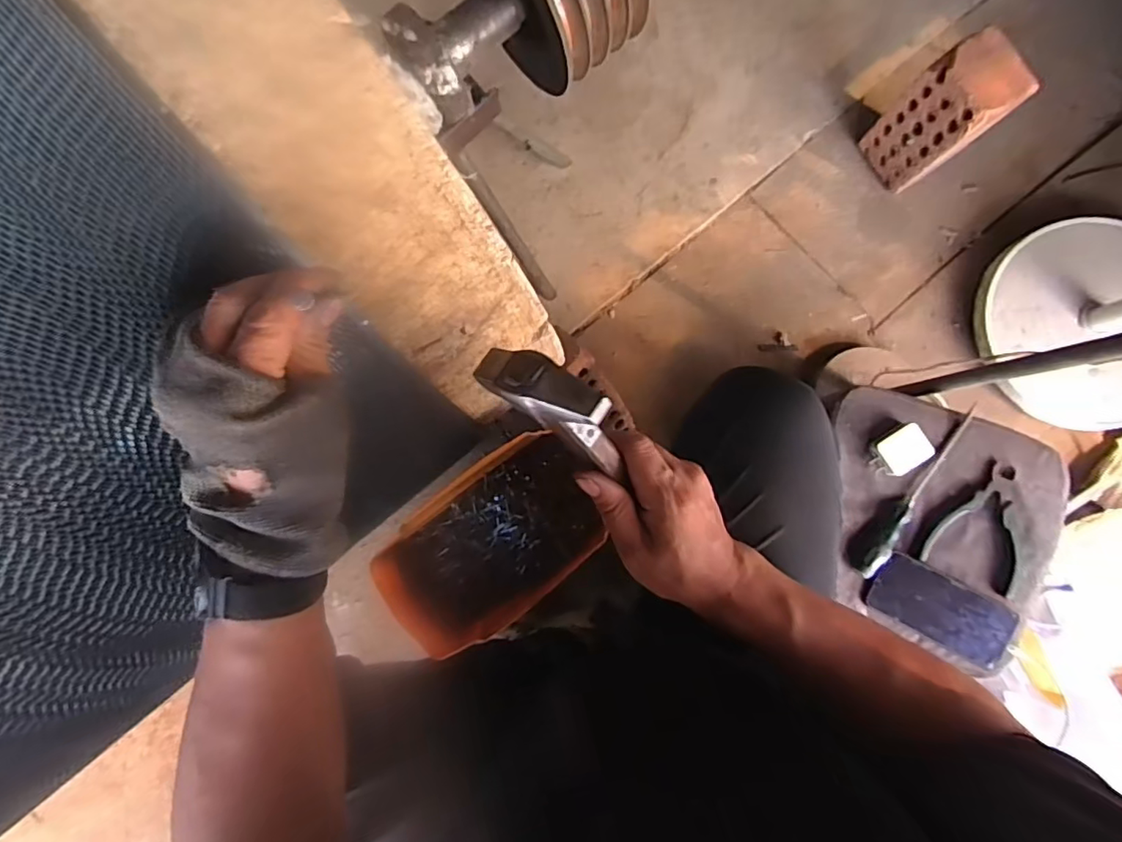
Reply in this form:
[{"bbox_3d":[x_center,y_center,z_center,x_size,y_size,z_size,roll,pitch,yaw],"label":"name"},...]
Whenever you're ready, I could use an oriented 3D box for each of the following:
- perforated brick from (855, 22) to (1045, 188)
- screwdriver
[{"bbox_3d":[0.533,-0.429,0.814,0.079,0.199,0.121,-41,84,-2],"label":"perforated brick"},{"bbox_3d":[0.415,0.080,0.675,0.036,0.024,0.237,38,87,5],"label":"screwdriver"}]

